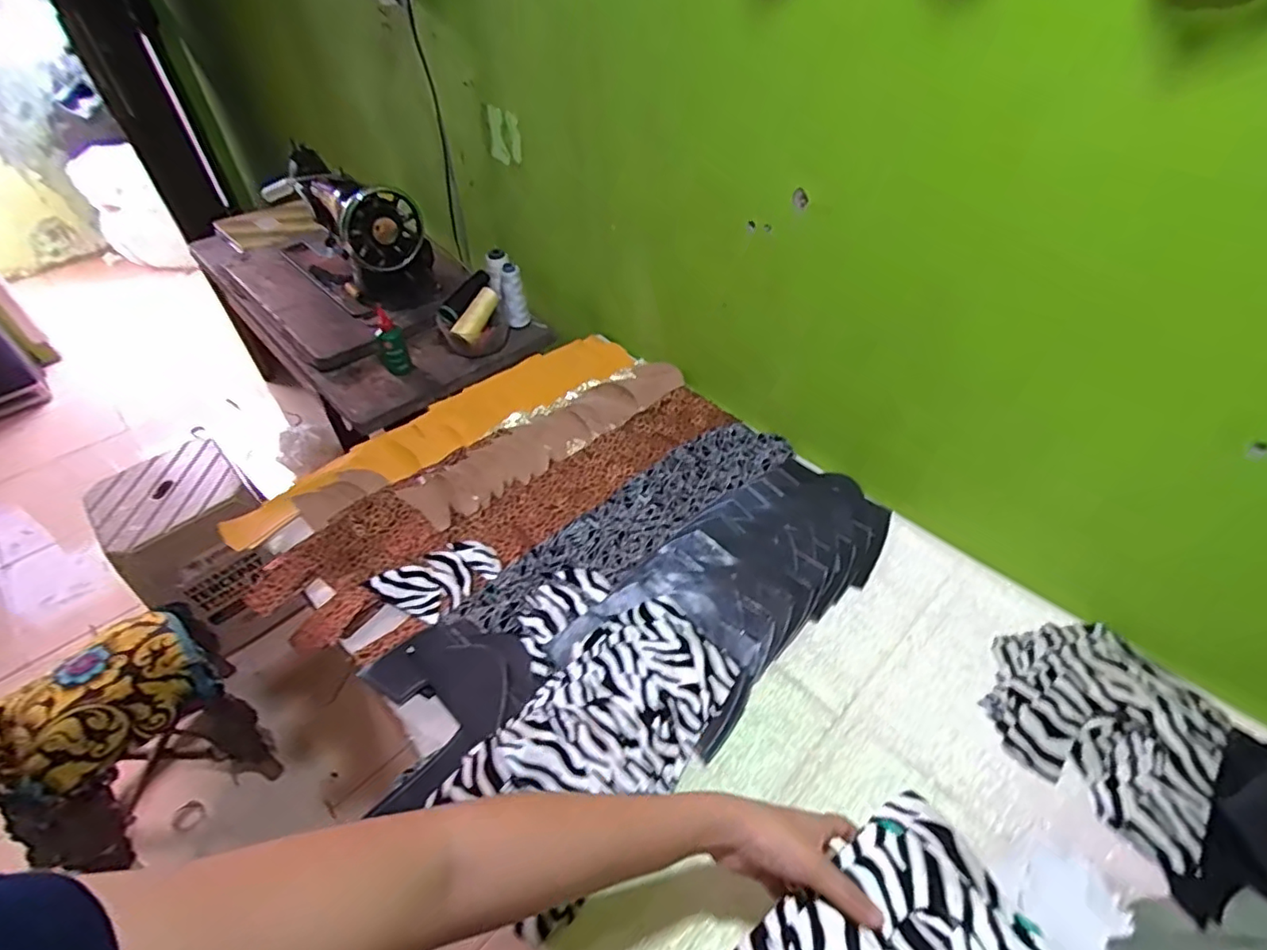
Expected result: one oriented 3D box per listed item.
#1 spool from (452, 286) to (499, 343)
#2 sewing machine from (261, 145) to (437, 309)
[{"bbox_3d":[-0.270,-0.275,1.043,0.041,0.031,0.118,14,60,17],"label":"spool"},{"bbox_3d":[-0.564,-0.469,1.159,0.405,0.218,0.150,32,54,27],"label":"sewing machine"}]

